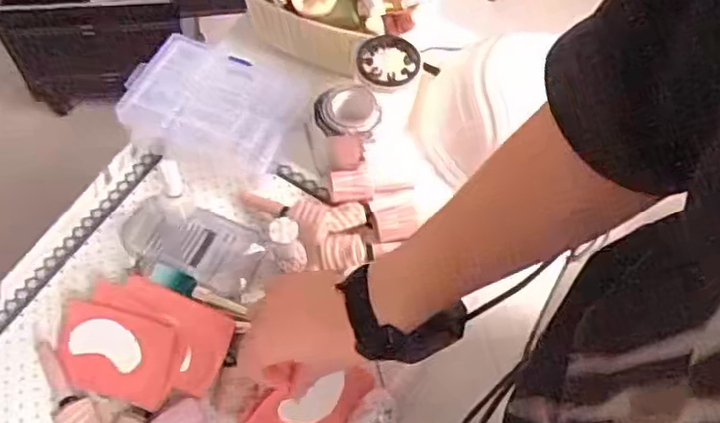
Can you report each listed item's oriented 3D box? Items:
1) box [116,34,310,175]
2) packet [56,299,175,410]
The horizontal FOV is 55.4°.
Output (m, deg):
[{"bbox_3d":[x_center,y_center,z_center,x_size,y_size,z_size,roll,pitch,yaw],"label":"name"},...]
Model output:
[{"bbox_3d":[-0.142,-0.108,0.686,0.152,0.051,0.130,21,63,9],"label":"box"},{"bbox_3d":[-0.211,0.120,0.587,0.106,0.006,0.073,13,89,9],"label":"packet"}]

